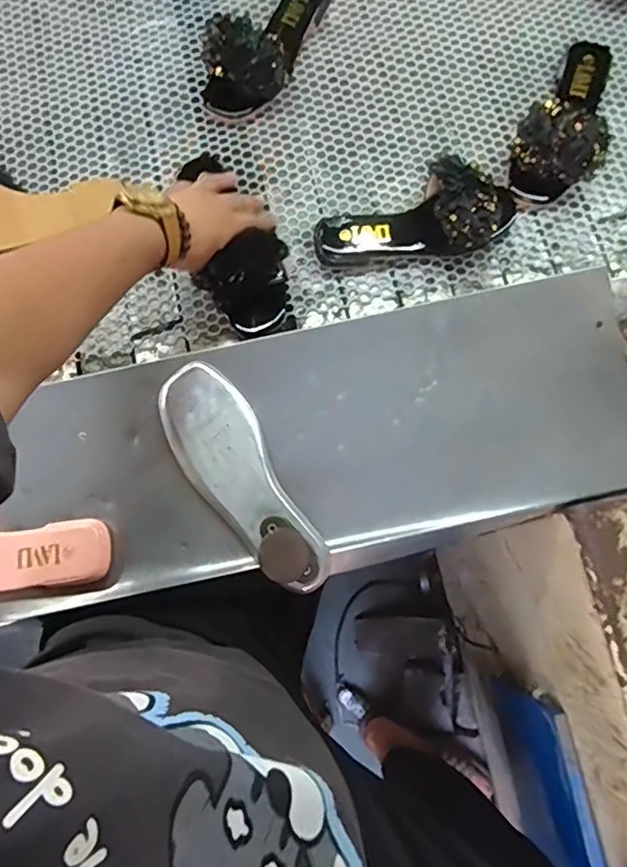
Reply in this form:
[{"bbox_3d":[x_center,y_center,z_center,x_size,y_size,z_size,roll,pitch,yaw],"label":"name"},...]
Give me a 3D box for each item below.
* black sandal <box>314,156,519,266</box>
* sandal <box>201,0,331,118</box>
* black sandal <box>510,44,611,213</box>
[{"bbox_3d":[0.125,-0.263,0.671,0.247,0.070,0.100,-6,78,0],"label":"black sandal"},{"bbox_3d":[-0.051,-0.517,0.726,0.093,0.084,0.233,31,80,7],"label":"sandal"},{"bbox_3d":[0.325,-0.389,0.696,0.096,0.068,0.219,31,80,7],"label":"black sandal"}]

